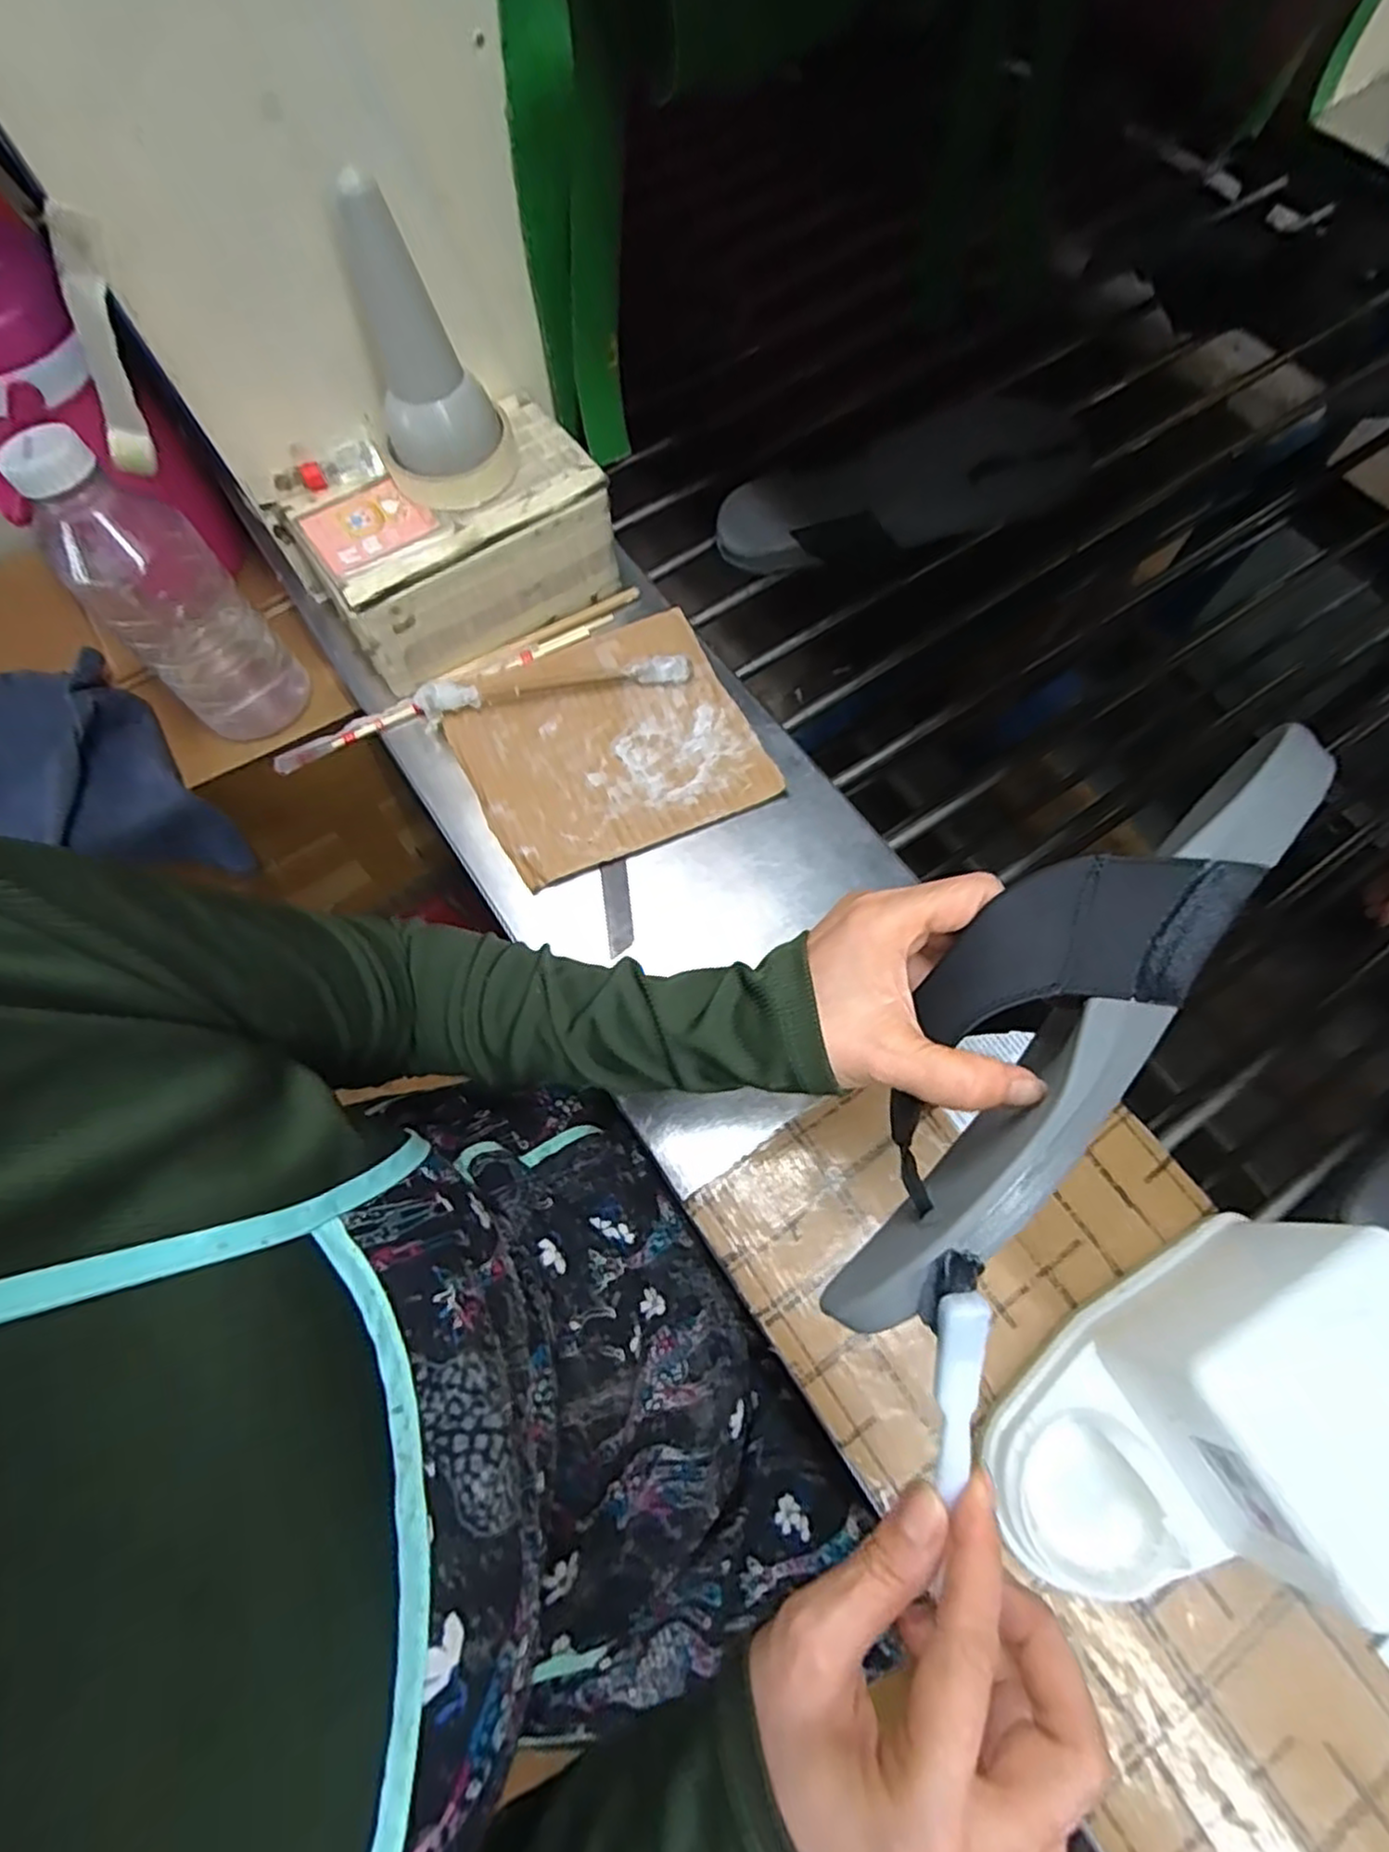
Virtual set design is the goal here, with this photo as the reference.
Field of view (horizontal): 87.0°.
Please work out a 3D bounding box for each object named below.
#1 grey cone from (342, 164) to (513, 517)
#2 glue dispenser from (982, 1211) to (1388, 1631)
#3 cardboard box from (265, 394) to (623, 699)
[{"bbox_3d":[-0.150,-0.318,0.411,0.079,0.135,0.063,-23,71,-8],"label":"grey cone"},{"bbox_3d":[0.219,0.213,0.313,0.179,0.110,0.106,-26,71,-9],"label":"glue dispenser"},{"bbox_3d":[-0.169,-0.266,0.512,0.203,0.082,0.123,-30,72,-10],"label":"cardboard box"}]

